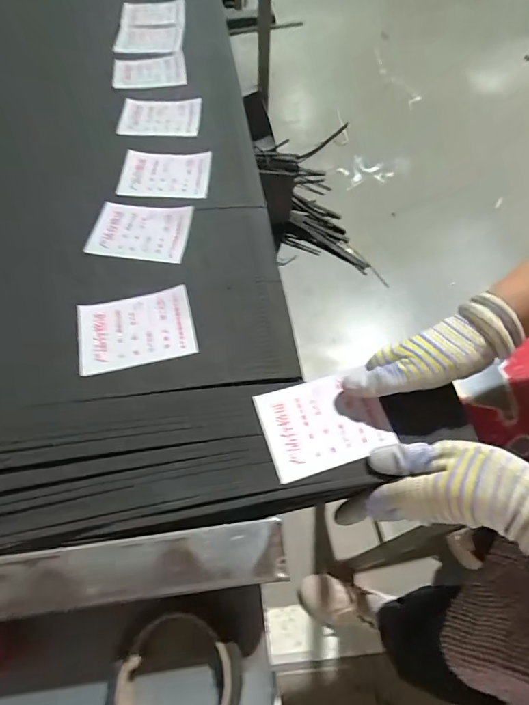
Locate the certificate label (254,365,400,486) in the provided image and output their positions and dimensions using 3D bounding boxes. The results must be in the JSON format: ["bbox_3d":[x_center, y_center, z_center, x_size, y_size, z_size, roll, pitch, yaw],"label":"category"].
[{"bbox_3d":[0.052,0.059,0.344,0.106,0.009,0.076,-16,63,-8],"label":"certificate label"}]

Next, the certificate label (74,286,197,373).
[{"bbox_3d":[-0.122,-0.023,0.380,0.104,0.005,0.076,-13,64,-6],"label":"certificate label"}]

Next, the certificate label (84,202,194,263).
[{"bbox_3d":[-0.135,-0.136,0.440,0.106,0.010,0.073,7,62,4],"label":"certificate label"}]

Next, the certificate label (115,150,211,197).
[{"bbox_3d":[-0.121,-0.217,0.487,0.108,0.007,0.071,1,66,2],"label":"certificate label"}]

